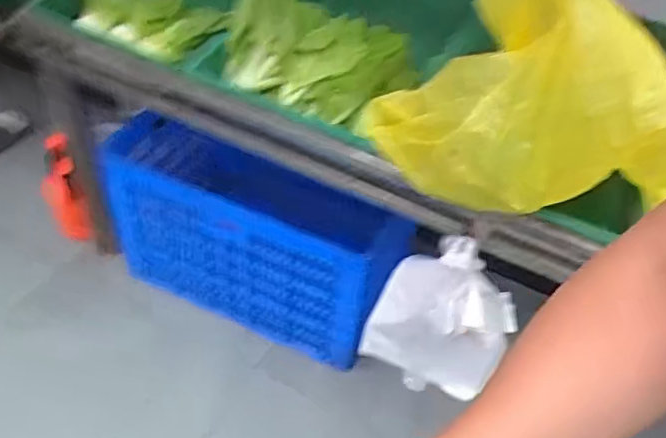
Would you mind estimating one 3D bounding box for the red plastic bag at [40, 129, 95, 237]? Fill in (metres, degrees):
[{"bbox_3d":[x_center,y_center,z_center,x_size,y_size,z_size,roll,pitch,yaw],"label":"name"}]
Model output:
[{"bbox_3d":[-0.681,-0.078,1.497,0.097,0.284,0.070,-11,27,-16],"label":"red plastic bag"}]

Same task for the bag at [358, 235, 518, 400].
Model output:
[{"bbox_3d":[0.160,0.147,0.900,0.199,0.272,0.080,18,46,12],"label":"bag"}]

